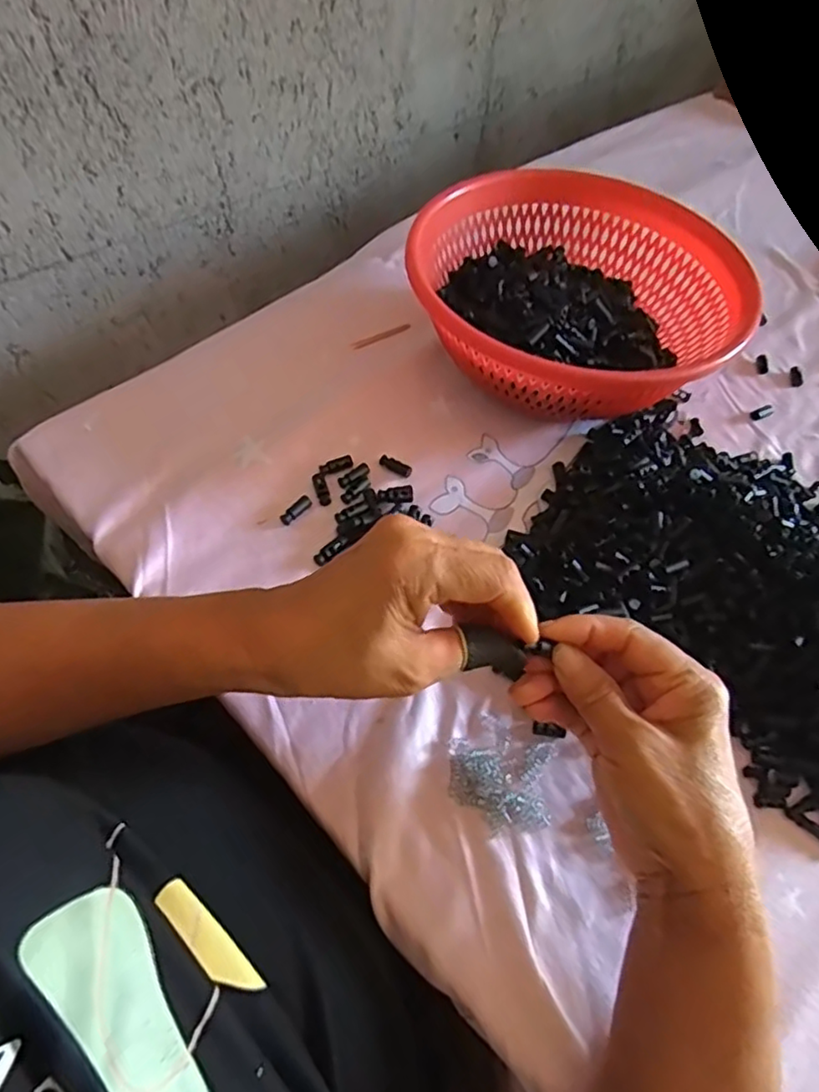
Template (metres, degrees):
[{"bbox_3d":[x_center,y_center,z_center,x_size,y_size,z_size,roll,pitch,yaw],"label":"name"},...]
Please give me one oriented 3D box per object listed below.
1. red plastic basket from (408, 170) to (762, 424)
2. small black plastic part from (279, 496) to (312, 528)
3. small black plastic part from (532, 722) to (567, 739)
[{"bbox_3d":[0.130,-0.190,0.514,0.248,0.098,0.229,2,57,-3],"label":"red plastic basket"},{"bbox_3d":[-0.080,-0.025,0.447,0.009,0.006,0.026,37,62,19],"label":"small black plastic part"},{"bbox_3d":[0.082,0.107,0.370,0.019,0.004,0.008,10,57,3],"label":"small black plastic part"}]

